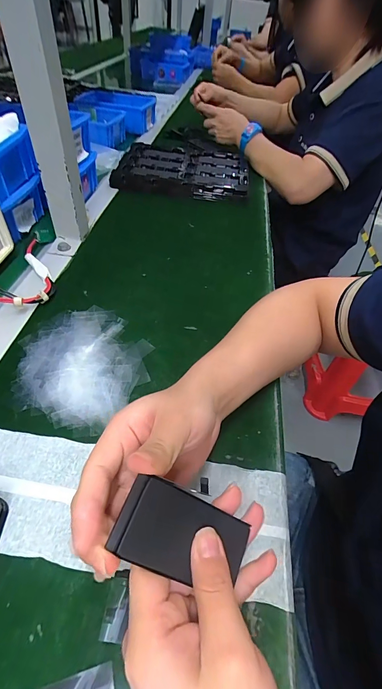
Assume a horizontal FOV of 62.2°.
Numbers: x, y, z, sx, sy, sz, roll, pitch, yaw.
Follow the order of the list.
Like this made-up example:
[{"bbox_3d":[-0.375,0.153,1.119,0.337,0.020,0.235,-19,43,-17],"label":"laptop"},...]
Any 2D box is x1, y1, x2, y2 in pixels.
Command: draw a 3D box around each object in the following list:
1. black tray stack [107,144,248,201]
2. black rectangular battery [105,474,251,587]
[{"bbox_3d":[-0.013,-0.379,0.694,0.275,0.031,0.224,8,48,1],"label":"black tray stack"},{"bbox_3d":[-0.004,0.100,0.167,0.072,0.006,0.038,34,61,-18],"label":"black rectangular battery"}]

